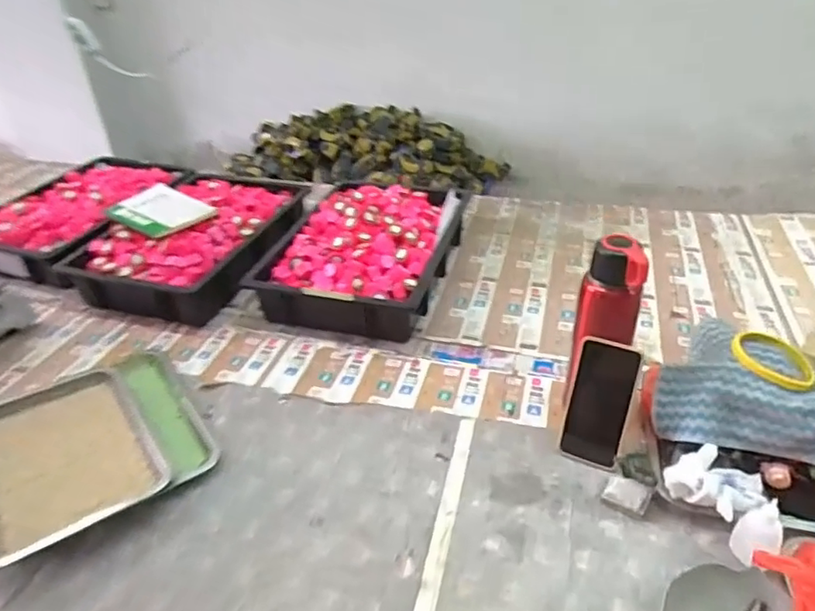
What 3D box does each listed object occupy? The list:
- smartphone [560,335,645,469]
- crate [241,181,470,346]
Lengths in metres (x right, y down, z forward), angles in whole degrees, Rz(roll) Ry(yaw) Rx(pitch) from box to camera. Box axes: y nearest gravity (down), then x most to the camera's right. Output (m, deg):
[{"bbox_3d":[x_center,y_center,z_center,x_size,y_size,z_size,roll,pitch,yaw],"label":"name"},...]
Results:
[{"bbox_3d":[0.243,0.124,0.746,0.075,0.159,0.012,15,9,29],"label":"smartphone"},{"bbox_3d":[-0.077,-0.101,1.131,0.301,0.117,0.414,8,36,16],"label":"crate"}]

